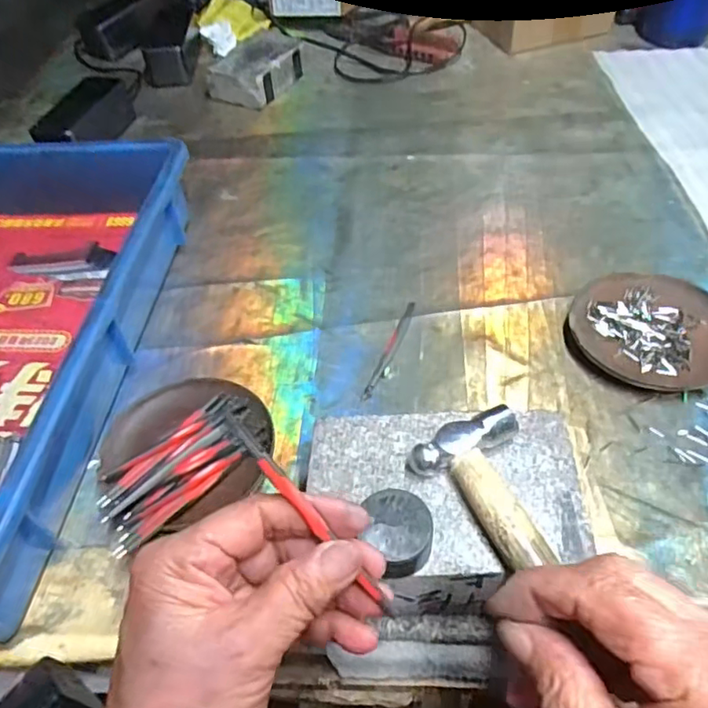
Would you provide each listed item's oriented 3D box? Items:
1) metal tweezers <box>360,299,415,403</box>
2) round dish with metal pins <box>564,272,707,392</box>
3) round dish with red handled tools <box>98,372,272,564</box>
[{"bbox_3d":[0.029,-0.004,0.456,0.009,0.004,0.101,16,53,17],"label":"metal tweezers"},{"bbox_3d":[0.224,-0.019,0.444,0.113,0.017,0.102,25,57,23],"label":"round dish with metal pins"},{"bbox_3d":[-0.118,0.062,0.401,0.114,0.026,0.110,-2,50,3],"label":"round dish with red handled tools"}]

